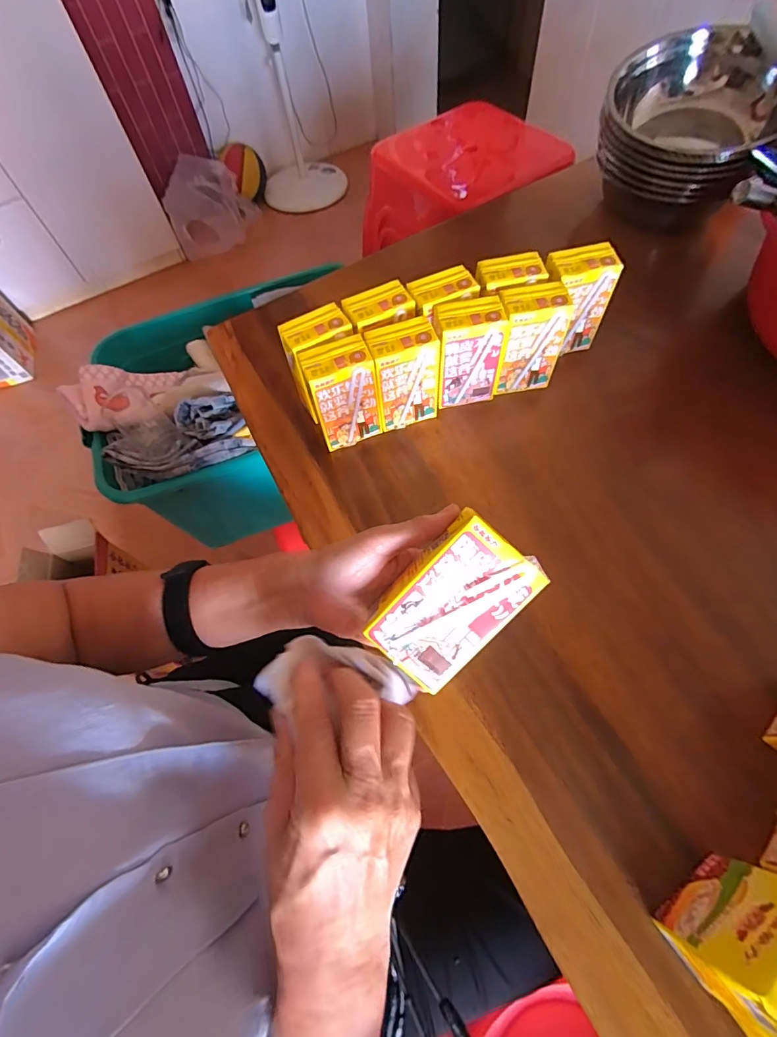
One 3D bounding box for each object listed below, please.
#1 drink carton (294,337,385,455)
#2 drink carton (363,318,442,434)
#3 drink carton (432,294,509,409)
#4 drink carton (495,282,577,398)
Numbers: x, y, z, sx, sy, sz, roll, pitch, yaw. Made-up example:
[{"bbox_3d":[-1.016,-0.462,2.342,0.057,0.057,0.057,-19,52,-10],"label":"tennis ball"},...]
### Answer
[{"bbox_3d":[-0.046,-0.123,0.449,0.063,0.103,0.039,-20,62,-8],"label":"drink carton"},{"bbox_3d":[0.014,-0.142,0.452,0.063,0.102,0.041,-21,62,-8],"label":"drink carton"},{"bbox_3d":[0.080,-0.168,0.463,0.067,0.102,0.043,-13,61,-4],"label":"drink carton"},{"bbox_3d":[0.143,-0.183,0.468,0.063,0.105,0.041,-12,61,-4],"label":"drink carton"}]

